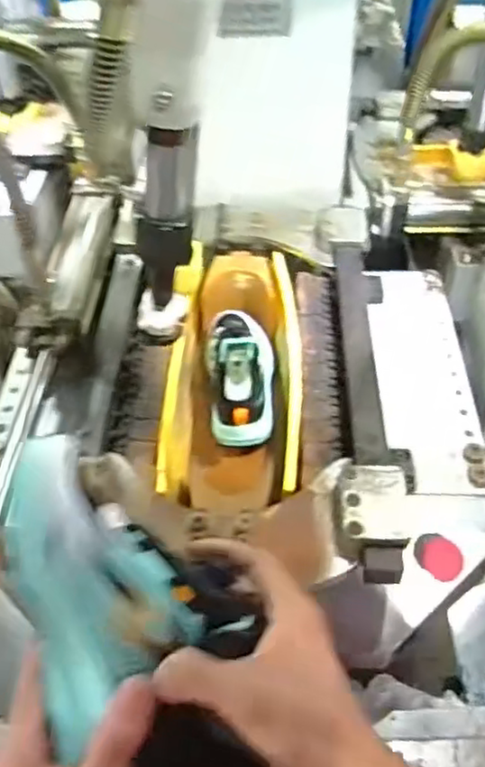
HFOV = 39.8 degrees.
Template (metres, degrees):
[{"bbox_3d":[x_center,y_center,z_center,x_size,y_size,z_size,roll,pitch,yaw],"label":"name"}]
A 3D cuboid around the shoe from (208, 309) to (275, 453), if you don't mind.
[{"bbox_3d":[0.002,-0.034,0.856,0.083,0.098,0.209,-3,48,0],"label":"shoe"}]

